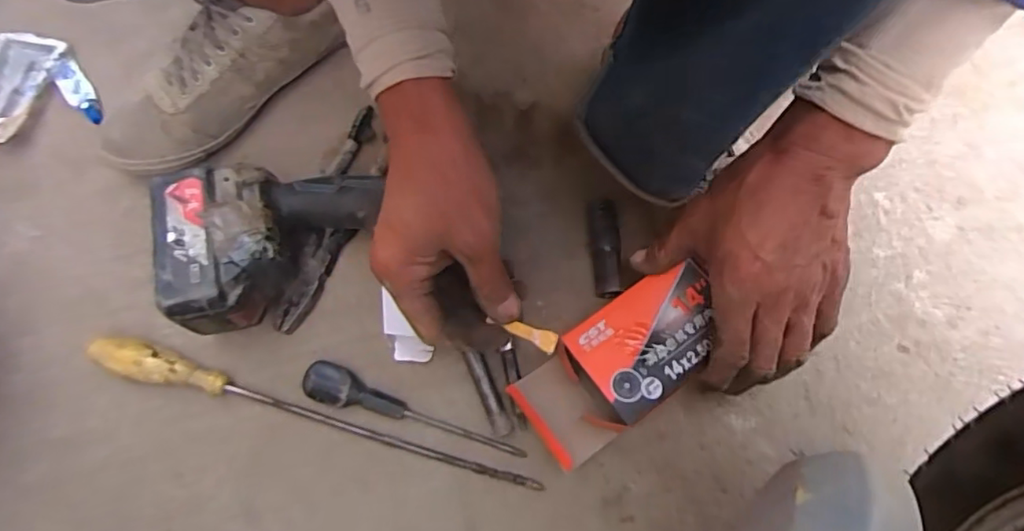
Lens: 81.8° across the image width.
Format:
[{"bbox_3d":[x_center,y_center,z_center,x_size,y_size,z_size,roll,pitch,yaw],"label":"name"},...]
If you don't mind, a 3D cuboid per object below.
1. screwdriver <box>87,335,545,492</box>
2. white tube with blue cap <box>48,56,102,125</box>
[{"bbox_3d":[-0.150,0.111,0.446,0.355,0.027,0.026,16,74,4],"label":"screwdriver"},{"bbox_3d":[-0.397,-0.155,0.545,0.025,0.021,0.090,-38,75,-9],"label":"white tube with blue cap"}]

